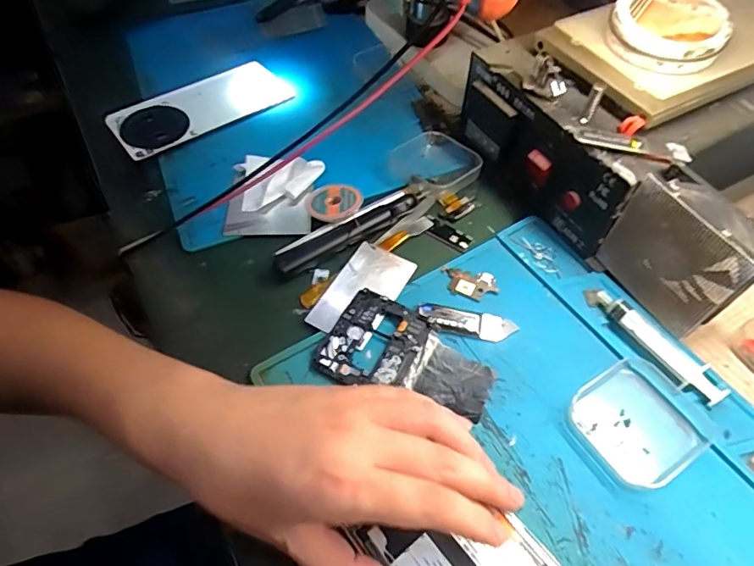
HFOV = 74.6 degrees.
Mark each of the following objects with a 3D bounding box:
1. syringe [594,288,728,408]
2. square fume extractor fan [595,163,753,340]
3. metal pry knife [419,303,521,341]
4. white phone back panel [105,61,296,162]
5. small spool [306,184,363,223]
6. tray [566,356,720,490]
[{"bbox_3d":[0.178,0.039,0.317,0.017,0.015,0.091,-28,59,-17],"label":"syringe"},{"bbox_3d":[0.191,-0.017,0.314,0.029,0.084,0.078,-26,59,-16],"label":"square fume extractor fan"},{"bbox_3d":[0.061,0.026,0.334,0.065,0.005,0.020,9,56,7],"label":"metal pry knife"},{"bbox_3d":[-0.163,-0.167,0.463,0.159,0.009,0.078,-33,61,-20],"label":"white phone back panel"},{"bbox_3d":[-0.034,-0.061,0.387,0.043,0.009,0.036,3,55,3],"label":"small spool"},{"bbox_3d":[0.156,0.081,0.292,0.073,0.012,0.063,-28,59,-17],"label":"tray"}]

